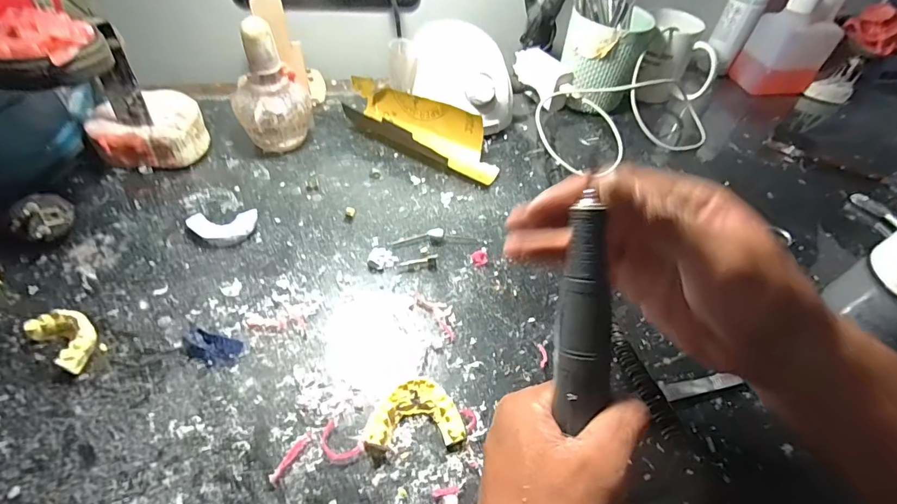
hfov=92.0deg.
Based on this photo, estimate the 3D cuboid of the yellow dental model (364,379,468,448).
[{"bbox_3d":[-0.021,0.106,0.284,0.061,0.013,0.038,1,49,-6],"label":"yellow dental model"}]

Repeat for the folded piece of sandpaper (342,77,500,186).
[{"bbox_3d":[-0.038,-0.140,0.484,0.213,0.039,0.064,29,53,18],"label":"folded piece of sandpaper"}]

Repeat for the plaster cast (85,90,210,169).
[{"bbox_3d":[-0.296,-0.122,0.437,0.092,0.043,0.076,-6,50,-11],"label":"plaster cast"}]

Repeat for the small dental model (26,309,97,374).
[{"bbox_3d":[-0.258,0.058,0.295,0.048,0.015,0.028,29,53,18],"label":"small dental model"}]

